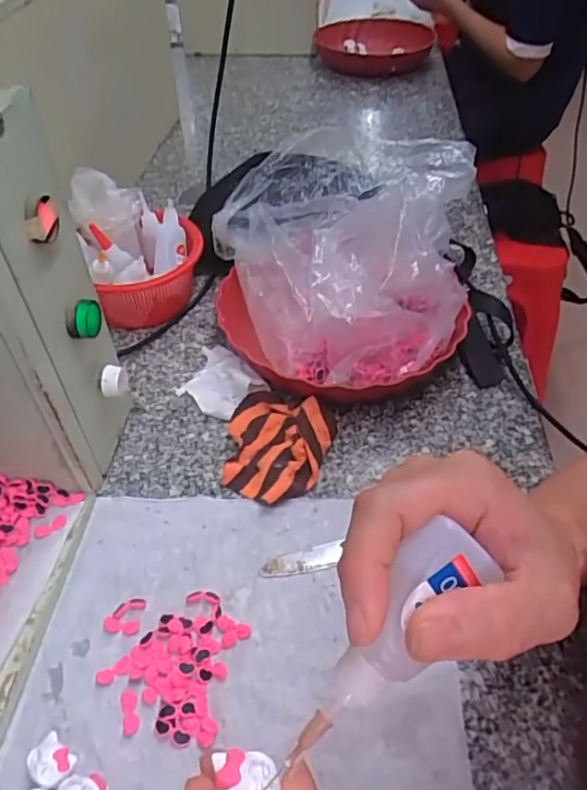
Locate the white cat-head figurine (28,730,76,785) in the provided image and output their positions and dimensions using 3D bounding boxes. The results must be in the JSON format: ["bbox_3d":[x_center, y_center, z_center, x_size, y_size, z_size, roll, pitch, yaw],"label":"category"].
[{"bbox_3d":[-0.142,0.216,0.344,0.025,0.016,0.022,32,54,28],"label":"white cat-head figurine"}]

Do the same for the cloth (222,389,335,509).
[{"bbox_3d":[-0.017,0.038,0.509,0.092,0.025,0.115,15,48,15],"label":"cloth"}]

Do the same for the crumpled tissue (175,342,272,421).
[{"bbox_3d":[-0.075,-0.019,0.561,0.064,0.029,0.090,-32,53,-27],"label":"crumpled tissue"}]

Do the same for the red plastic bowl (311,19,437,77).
[{"bbox_3d":[0.159,-0.706,1.190,0.235,0.060,0.235,-1,47,1],"label":"red plastic bowl"}]

